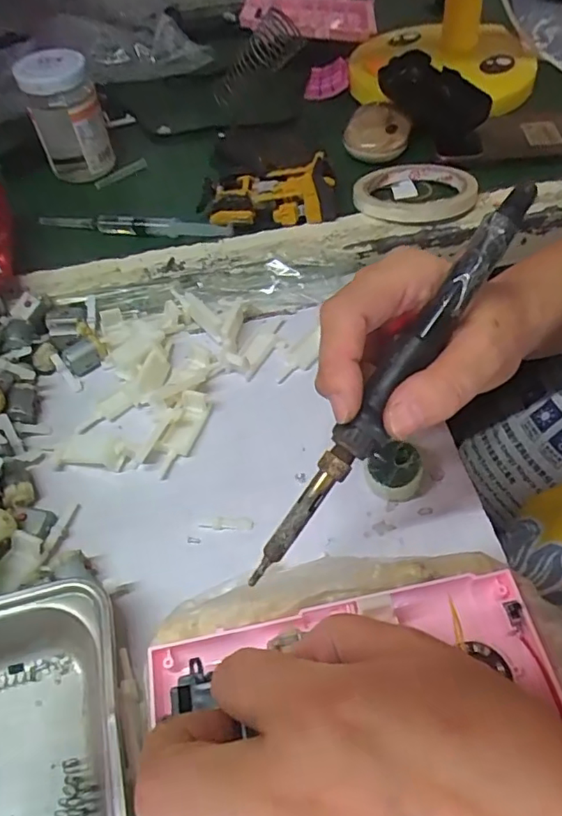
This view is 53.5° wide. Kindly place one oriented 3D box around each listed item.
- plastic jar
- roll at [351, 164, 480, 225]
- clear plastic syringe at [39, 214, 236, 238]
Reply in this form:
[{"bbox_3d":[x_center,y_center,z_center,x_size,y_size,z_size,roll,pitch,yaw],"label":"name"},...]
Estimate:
[{"bbox_3d":[-0.194,-0.267,0.507,0.062,0.089,0.055,-21,55,-13],"label":"plastic jar"},{"bbox_3d":[0.111,-0.182,0.464,0.096,0.019,0.094,-1,53,1],"label":"roll"},{"bbox_3d":[-0.125,-0.153,0.471,0.167,0.018,0.012,7,53,7],"label":"clear plastic syringe"}]

